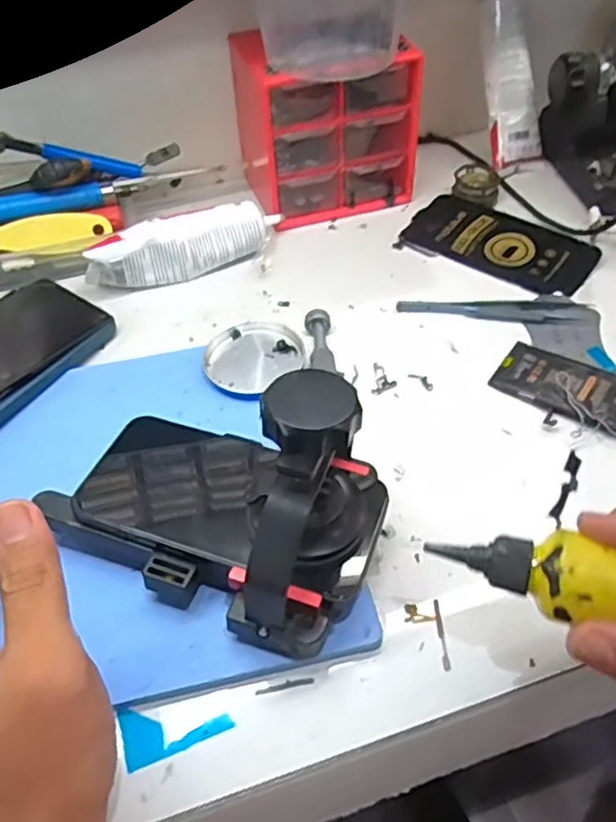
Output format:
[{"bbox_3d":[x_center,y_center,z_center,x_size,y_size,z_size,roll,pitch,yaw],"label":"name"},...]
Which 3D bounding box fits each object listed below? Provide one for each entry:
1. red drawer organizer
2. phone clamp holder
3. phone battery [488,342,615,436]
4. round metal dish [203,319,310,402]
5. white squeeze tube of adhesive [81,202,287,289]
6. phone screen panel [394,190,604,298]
[{"bbox_3d":[0.013,-0.237,0.536,0.127,0.117,0.103,-17,50,-11],"label":"red drawer organizer"},{"bbox_3d":[-0.046,0.034,0.301,0.147,0.123,0.091,19,53,19],"label":"phone clamp holder"},{"bbox_3d":[0.159,-0.015,0.398,0.085,0.007,0.049,27,56,29],"label":"phone battery"},{"bbox_3d":[-0.037,-0.036,0.422,0.063,0.007,0.058,-2,54,3],"label":"round metal dish"},{"bbox_3d":[-0.091,-0.125,0.491,0.146,0.043,0.033,-18,50,-12],"label":"white squeeze tube of adhesive"},{"bbox_3d":[0.148,-0.131,0.509,0.143,0.007,0.077,27,56,25],"label":"phone screen panel"}]

